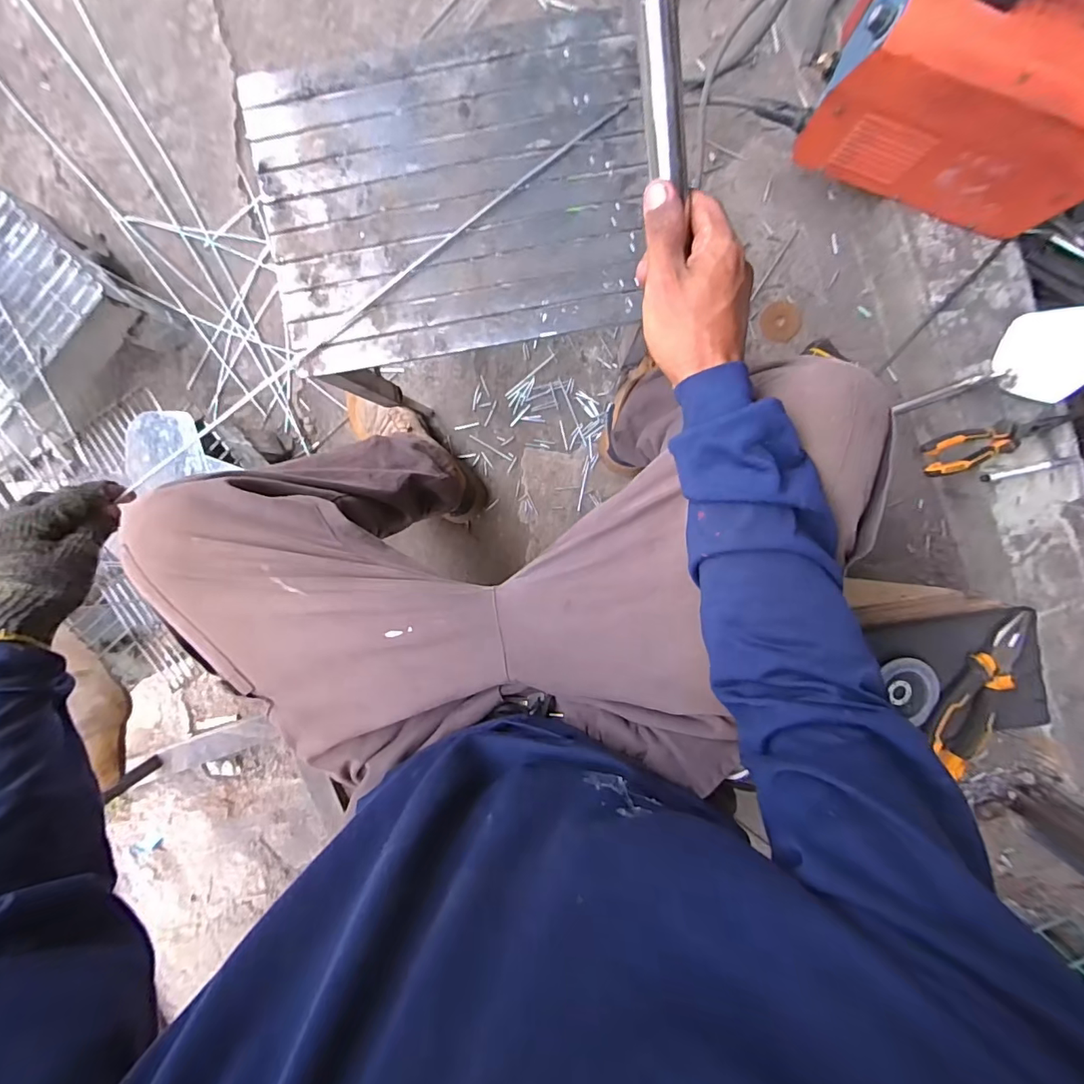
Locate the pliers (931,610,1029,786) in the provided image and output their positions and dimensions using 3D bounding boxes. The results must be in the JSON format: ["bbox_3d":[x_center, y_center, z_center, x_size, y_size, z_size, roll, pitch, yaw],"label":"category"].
[{"bbox_3d":[0.480,0.160,0.531,0.050,0.032,0.183,24,96,-2],"label":"pliers"}]

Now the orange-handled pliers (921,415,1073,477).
[{"bbox_3d":[0.651,-0.147,0.702,0.182,0.023,0.054,-21,96,3],"label":"orange-handled pliers"}]

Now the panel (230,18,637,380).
[{"bbox_3d":[-0.079,-0.298,0.425,0.325,0.008,0.248,-9,97,3],"label":"panel"}]

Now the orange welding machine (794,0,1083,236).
[{"bbox_3d":[0.502,-0.515,0.544,0.317,0.218,0.149,23,96,-2],"label":"orange welding machine"}]

